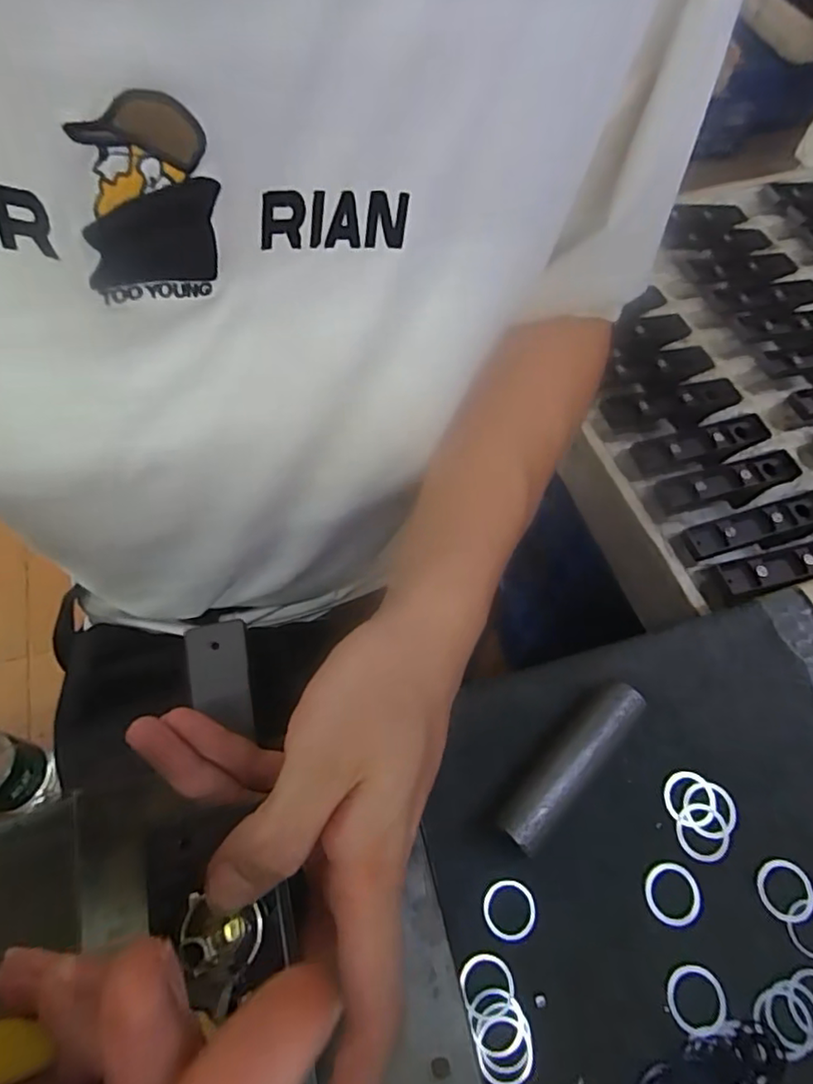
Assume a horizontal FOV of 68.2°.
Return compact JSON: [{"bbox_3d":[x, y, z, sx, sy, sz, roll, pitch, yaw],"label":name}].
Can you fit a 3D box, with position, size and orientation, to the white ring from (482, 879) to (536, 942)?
[{"bbox_3d":[0.047,0.167,0.273,0.024,0.004,0.024,1,62,-2],"label":"white ring"}]

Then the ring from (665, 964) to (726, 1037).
[{"bbox_3d":[0.128,0.200,0.262,0.026,0.004,0.025,10,63,3],"label":"ring"}]

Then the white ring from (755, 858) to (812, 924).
[{"bbox_3d":[0.179,0.164,0.281,0.026,0.004,0.026,1,62,-2],"label":"white ring"}]

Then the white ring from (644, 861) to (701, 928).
[{"bbox_3d":[0.124,0.164,0.279,0.025,0.004,0.026,1,62,-2],"label":"white ring"}]

